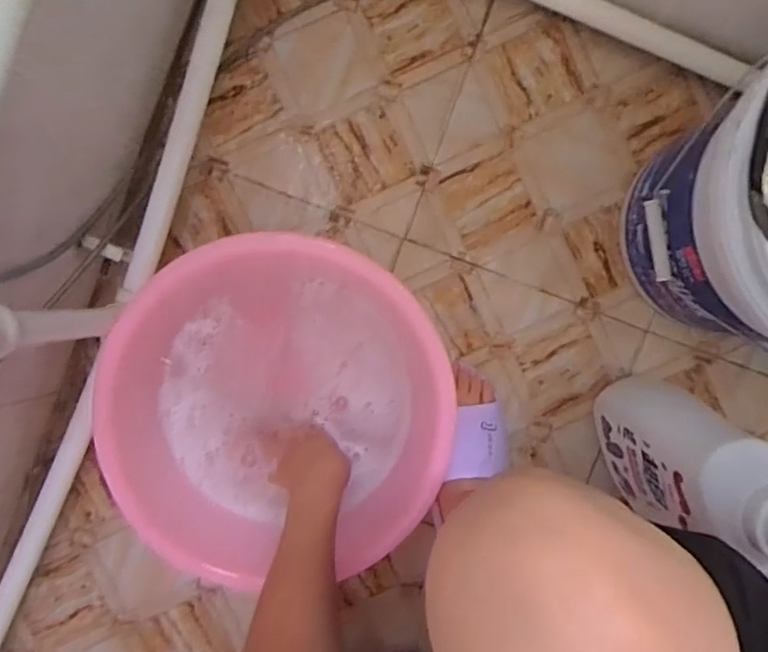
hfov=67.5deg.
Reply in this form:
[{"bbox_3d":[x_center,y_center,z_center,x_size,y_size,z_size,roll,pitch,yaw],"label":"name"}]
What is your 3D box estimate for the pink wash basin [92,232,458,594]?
[{"bbox_3d":[-0.099,0.091,0.602,0.318,0.131,0.315,0,93,-2],"label":"pink wash basin"}]

